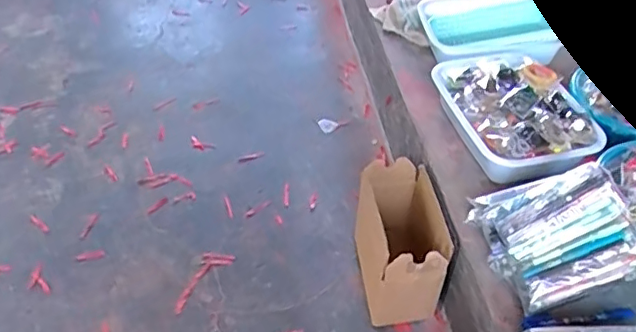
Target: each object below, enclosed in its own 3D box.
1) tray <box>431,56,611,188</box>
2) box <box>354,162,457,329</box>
[{"bbox_3d":[0.336,-0.087,0.978,0.204,0.083,0.280,-9,46,-9],"label":"tray"},{"bbox_3d":[0.136,0.127,0.952,0.122,0.178,0.225,-2,45,-2],"label":"box"}]

